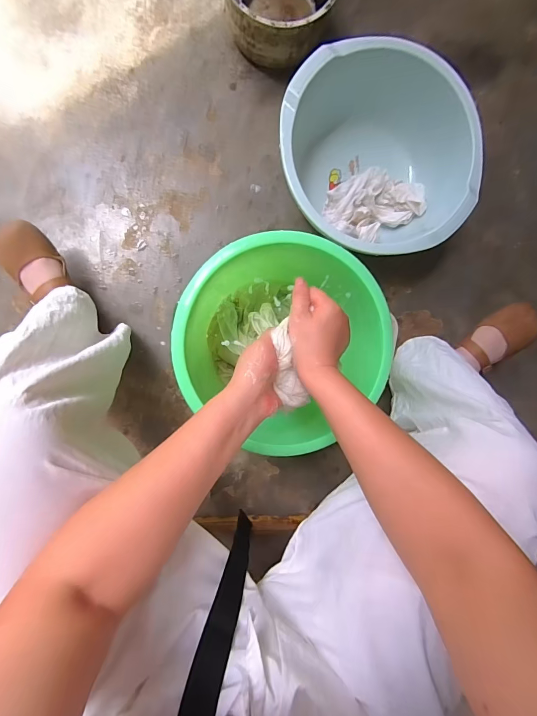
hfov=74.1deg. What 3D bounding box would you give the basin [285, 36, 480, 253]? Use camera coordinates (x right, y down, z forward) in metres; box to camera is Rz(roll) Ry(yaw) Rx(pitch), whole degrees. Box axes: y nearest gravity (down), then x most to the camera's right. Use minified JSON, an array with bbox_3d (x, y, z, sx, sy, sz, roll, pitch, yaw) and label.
[{"bbox_3d":[0.189,-0.362,0.695,0.344,0.192,0.324,0,94,-6],"label":"basin"}]

